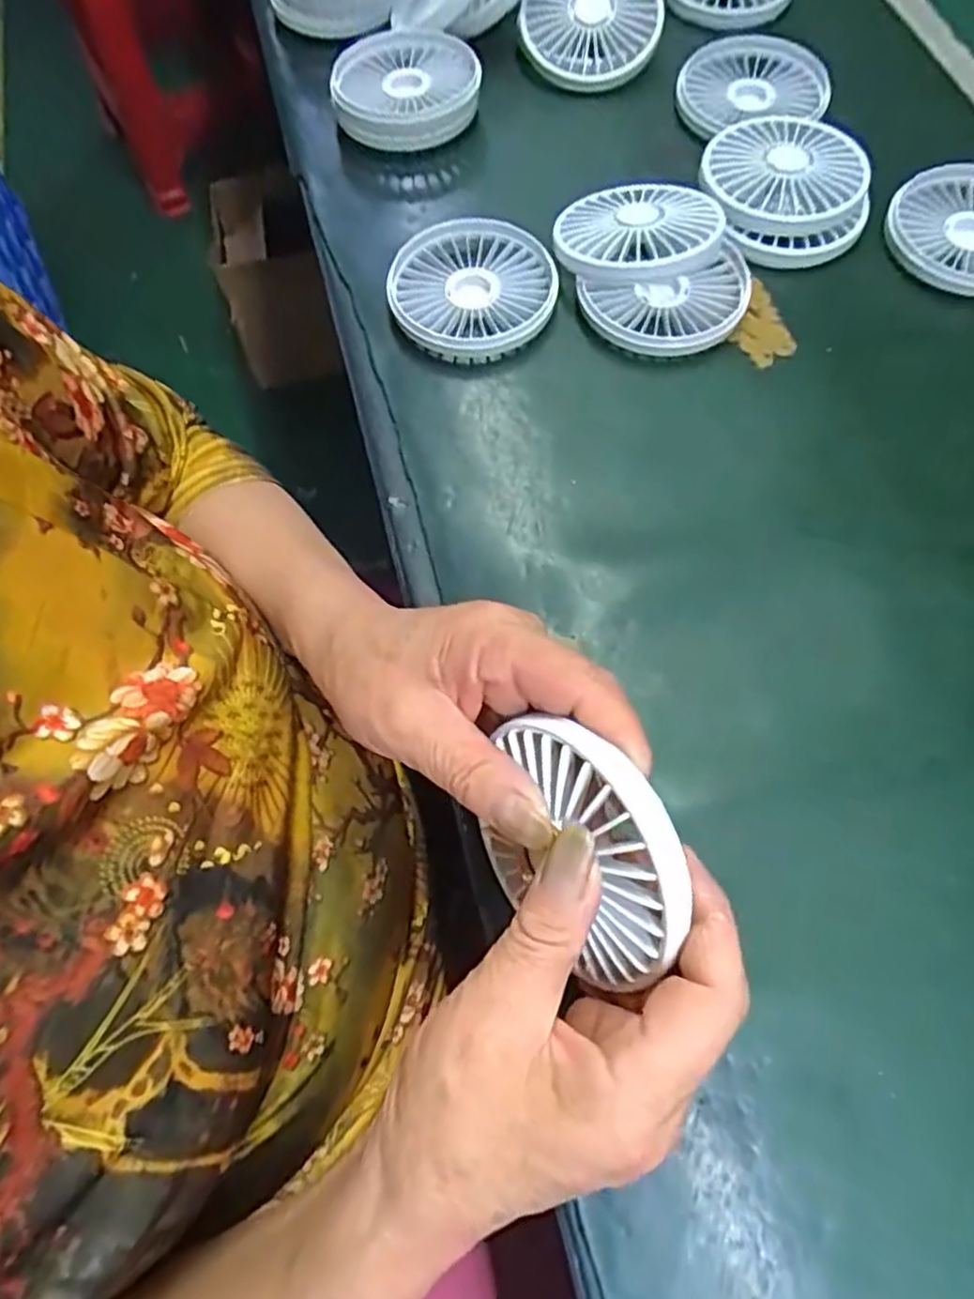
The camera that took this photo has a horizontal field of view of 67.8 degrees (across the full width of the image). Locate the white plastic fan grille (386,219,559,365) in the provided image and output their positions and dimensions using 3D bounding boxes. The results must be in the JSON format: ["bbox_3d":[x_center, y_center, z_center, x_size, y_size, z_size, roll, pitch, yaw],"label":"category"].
[{"bbox_3d":[-0.008,-0.190,0.386,0.083,0.022,0.081,-1,66,1],"label":"white plastic fan grille"}]

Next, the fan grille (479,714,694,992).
[{"bbox_3d":[0.028,0.062,0.225,0.011,0.083,0.078,-16,43,-37],"label":"fan grille"}]

